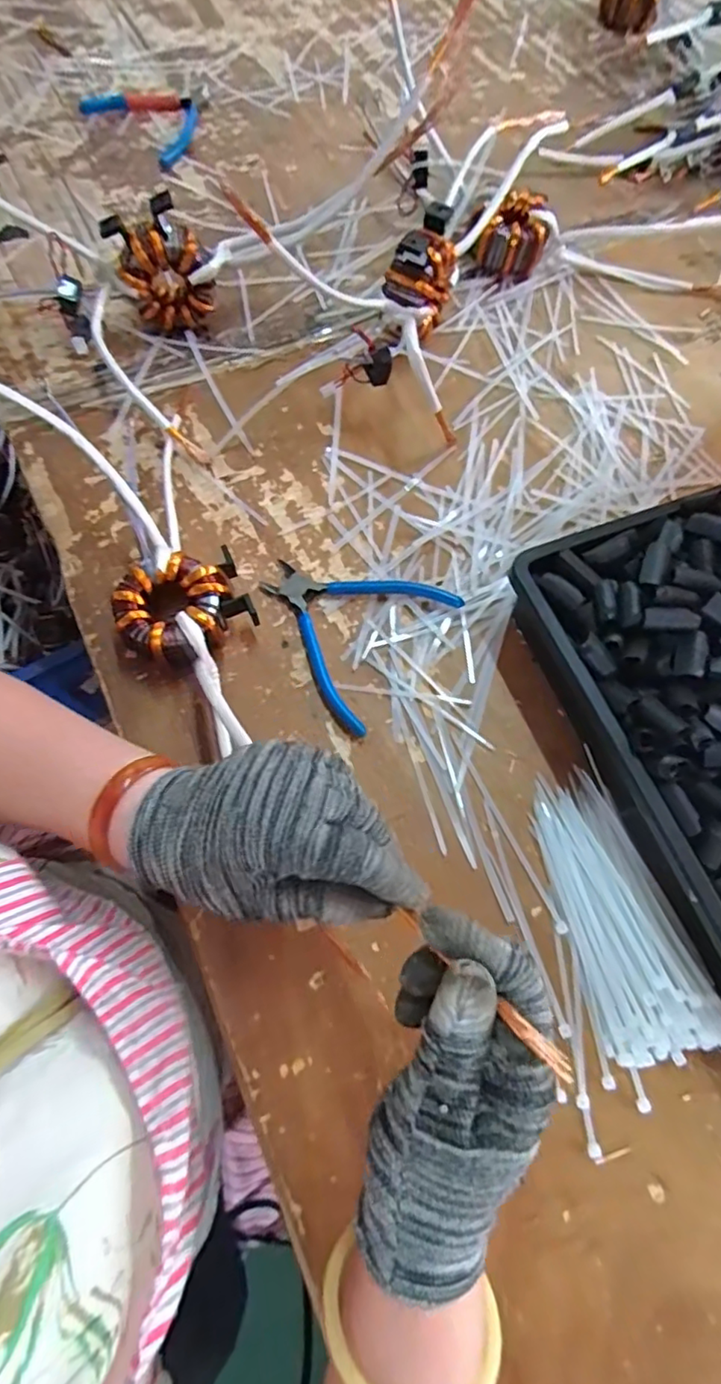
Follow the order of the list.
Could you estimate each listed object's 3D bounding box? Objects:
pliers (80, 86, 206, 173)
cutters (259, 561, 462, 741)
[{"bbox_3d":[-0.220,-0.641,0.668,0.145,0.026,0.131,37,72,11],"label":"pliers"},{"bbox_3d":[-0.014,-0.056,0.458,0.133,0.009,0.135,33,71,10],"label":"cutters"}]

